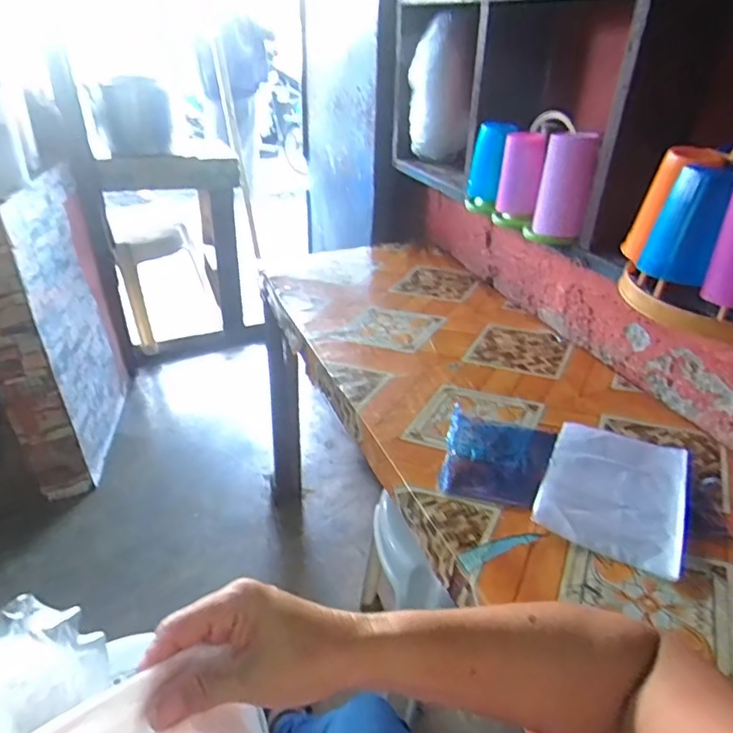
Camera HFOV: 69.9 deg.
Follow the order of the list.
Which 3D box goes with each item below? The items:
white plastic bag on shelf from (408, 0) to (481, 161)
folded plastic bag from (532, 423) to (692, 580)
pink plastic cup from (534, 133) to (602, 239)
[{"bbox_3d":[0.148,-0.563,1.057,0.118,0.256,0.077,5,32,4],"label":"white plastic bag on shelf"},{"bbox_3d":[0.281,0.134,0.593,0.143,0.009,0.203,17,35,24],"label":"folded plastic bag"},{"bbox_3d":[0.268,-0.244,0.711,0.060,0.130,0.053,10,33,13],"label":"pink plastic cup"}]

